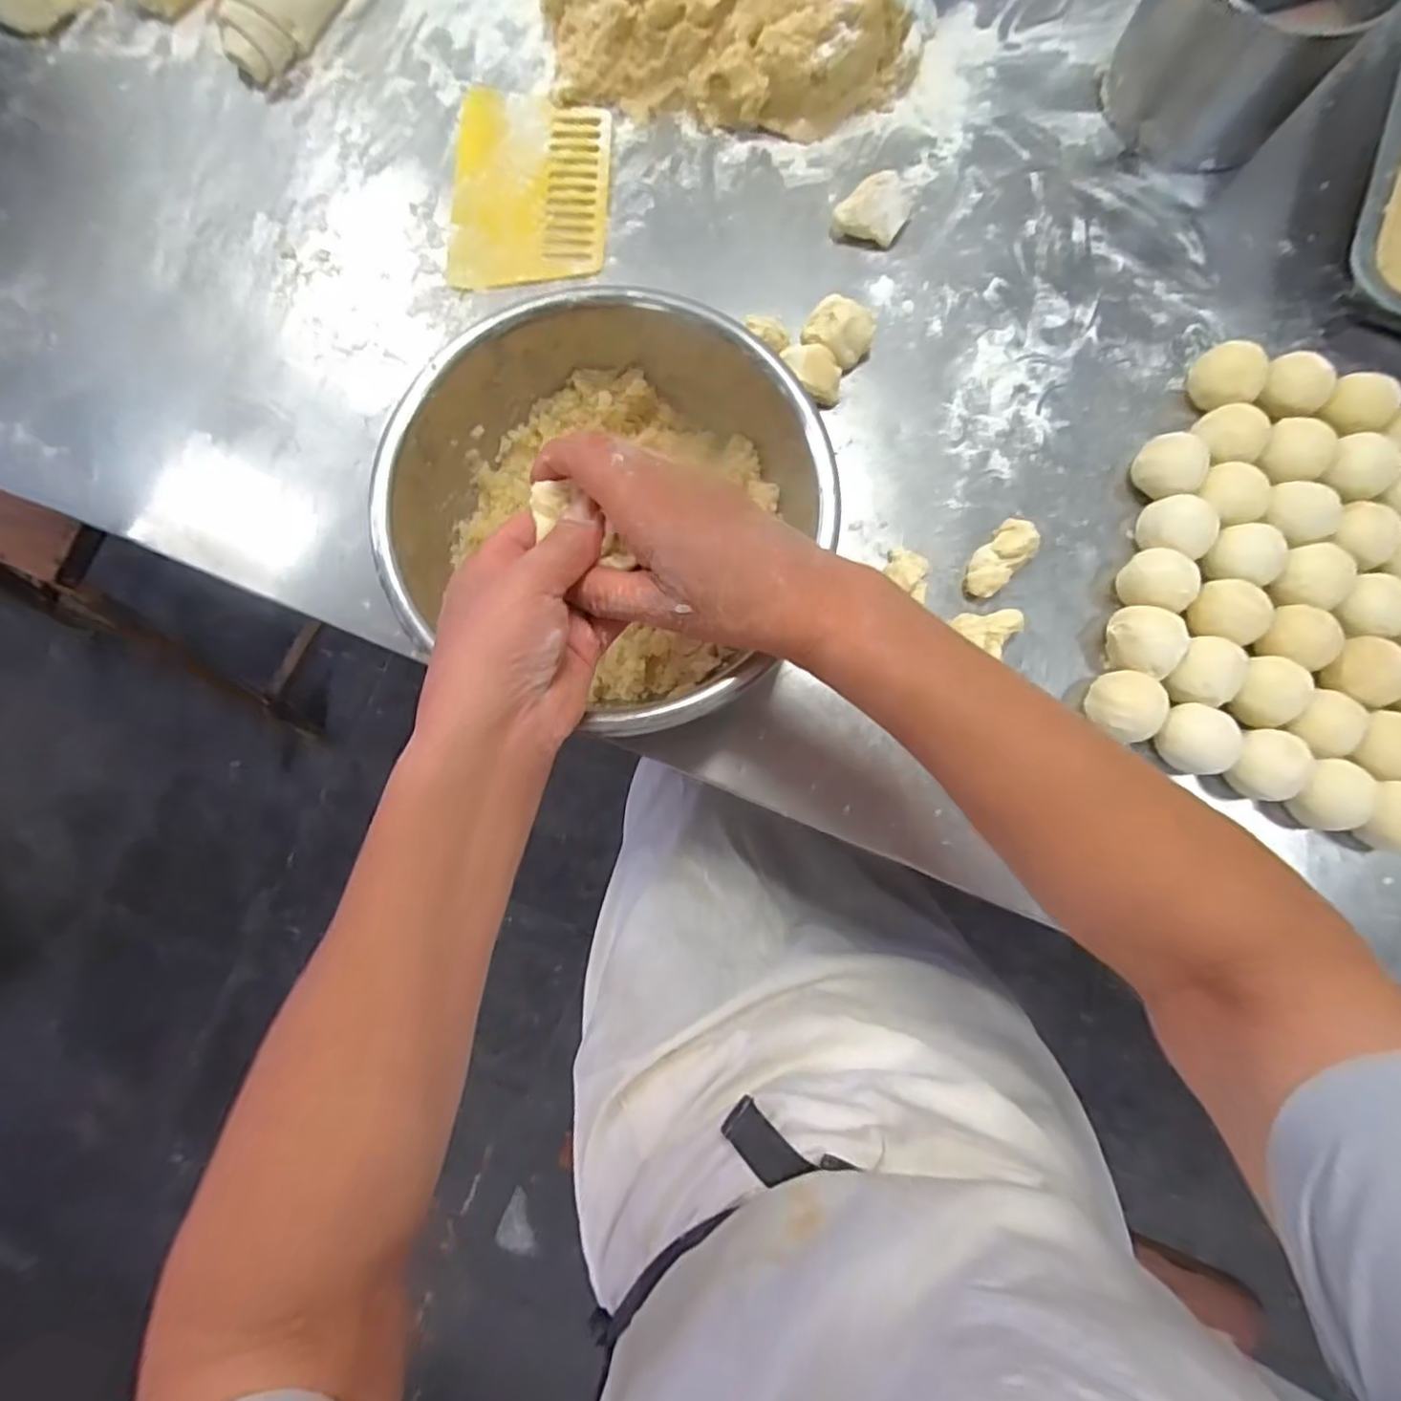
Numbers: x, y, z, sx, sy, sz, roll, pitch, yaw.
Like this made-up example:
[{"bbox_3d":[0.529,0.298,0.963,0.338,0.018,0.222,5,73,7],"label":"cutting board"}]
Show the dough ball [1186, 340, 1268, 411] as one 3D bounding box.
[{"bbox_3d":[0.376,-0.230,0.466,0.040,0.031,0.043,0,82,0],"label":"dough ball"}]

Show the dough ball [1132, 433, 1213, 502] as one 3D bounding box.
[{"bbox_3d":[0.327,-0.163,0.456,0.036,0.026,0.043,-39,84,-5],"label":"dough ball"}]

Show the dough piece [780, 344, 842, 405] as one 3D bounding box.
[{"bbox_3d":[0.079,-0.232,0.469,0.044,0.033,0.031,9,82,1],"label":"dough piece"}]

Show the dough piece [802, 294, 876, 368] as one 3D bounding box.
[{"bbox_3d":[0.098,-0.265,0.471,0.047,0.031,0.034,42,84,5],"label":"dough piece"}]

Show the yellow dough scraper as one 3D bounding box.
[{"bbox_3d":[-0.130,-0.393,0.500,0.117,0.004,0.166,1,82,0],"label":"yellow dough scraper"}]

